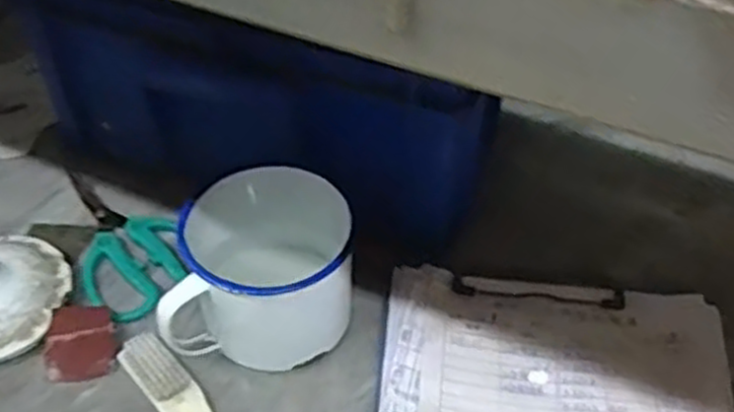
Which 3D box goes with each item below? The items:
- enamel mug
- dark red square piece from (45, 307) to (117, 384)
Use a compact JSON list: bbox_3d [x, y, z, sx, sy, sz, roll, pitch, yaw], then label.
[{"bbox_3d":[-0.066,0.045,0.504,0.113,0.095,0.102,-1,46,-3],"label":"enamel mug"},{"bbox_3d":[-0.189,0.090,0.516,0.044,0.016,0.052,-10,47,-12],"label":"dark red square piece"}]

